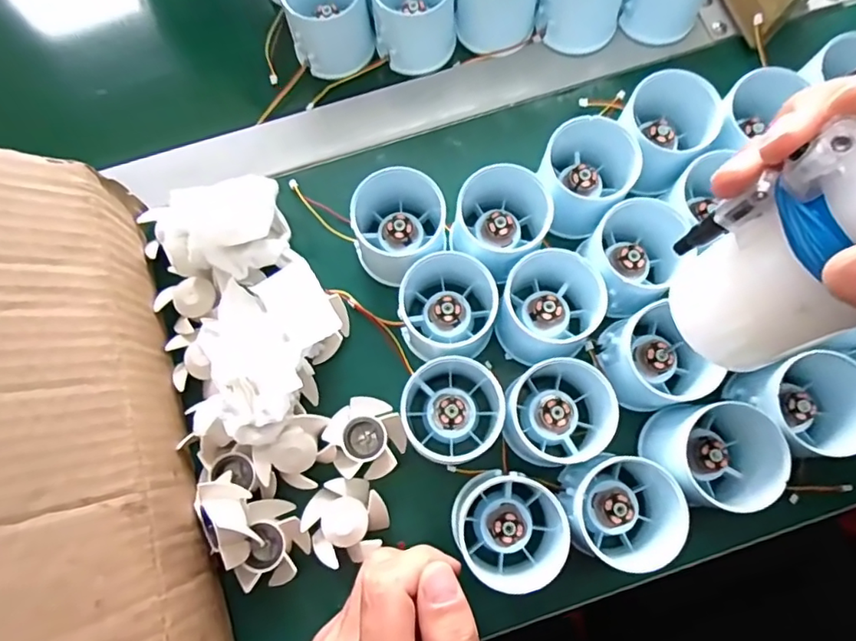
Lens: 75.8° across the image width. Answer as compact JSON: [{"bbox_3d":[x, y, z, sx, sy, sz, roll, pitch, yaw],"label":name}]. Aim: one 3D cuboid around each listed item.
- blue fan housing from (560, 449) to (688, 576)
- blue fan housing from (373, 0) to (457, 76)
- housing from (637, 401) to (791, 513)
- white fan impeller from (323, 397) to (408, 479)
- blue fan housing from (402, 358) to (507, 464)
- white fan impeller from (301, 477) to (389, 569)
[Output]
[{"bbox_3d":[0.099,0.097,0.279,0.055,0.047,0.056,0,75,1],"label":"blue fan housing"},{"bbox_3d":[-0.008,-0.200,0.357,0.051,0.047,0.055,0,75,1],"label":"blue fan housing"},{"bbox_3d":[0.147,0.070,0.285,0.057,0.046,0.054,-4,75,0],"label":"housing"},{"bbox_3d":[-0.034,0.065,0.303,0.040,0.012,0.042,0,75,1],"label":"white fan impeller"},{"bbox_3d":[0.011,0.047,0.294,0.051,0.044,0.057,-36,77,-8],"label":"blue fan housing"},{"bbox_3d":[-0.043,0.108,0.295,0.039,0.014,0.044,19,77,6],"label":"white fan impeller"}]

